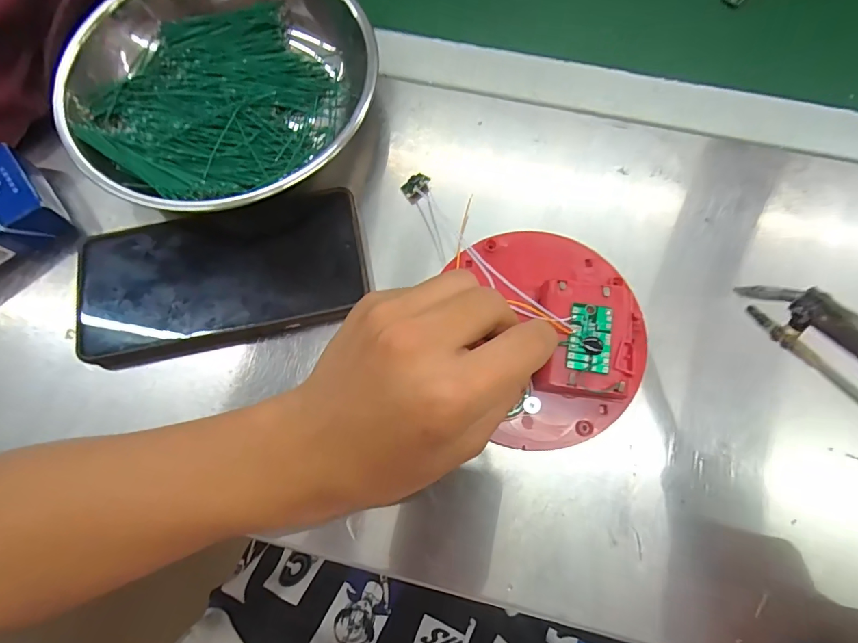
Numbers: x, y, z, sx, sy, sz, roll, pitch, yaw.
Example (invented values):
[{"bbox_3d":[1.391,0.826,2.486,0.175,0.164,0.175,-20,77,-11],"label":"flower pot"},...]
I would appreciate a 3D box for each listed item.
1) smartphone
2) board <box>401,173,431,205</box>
[{"bbox_3d":[-0.118,-0.028,0.256,0.160,0.014,0.081,-12,74,-3],"label":"smartphone"},{"bbox_3d":[-0.008,-0.084,0.275,0.018,0.004,0.014,-43,84,6],"label":"board"}]

